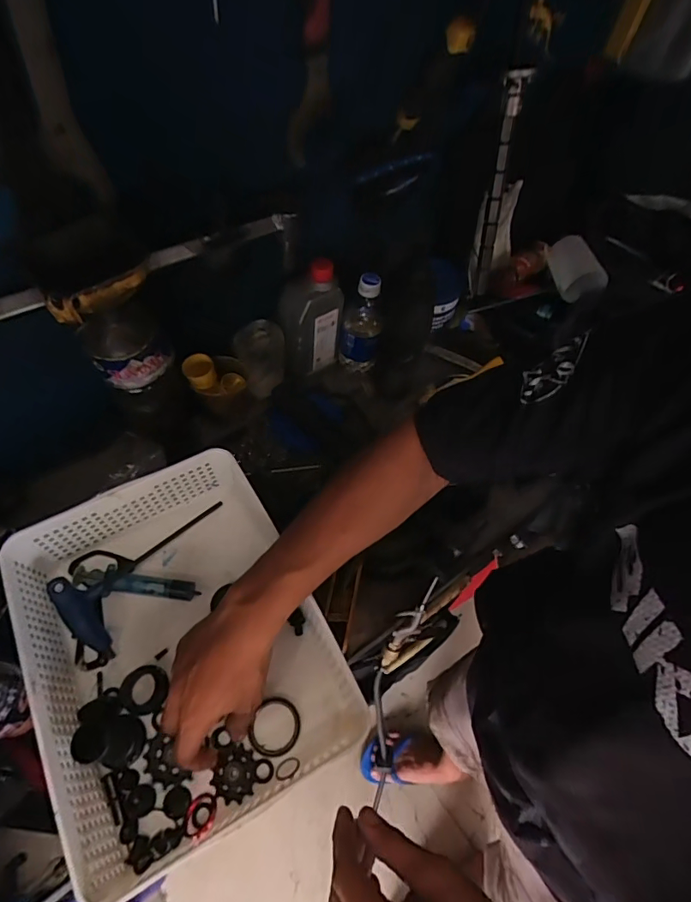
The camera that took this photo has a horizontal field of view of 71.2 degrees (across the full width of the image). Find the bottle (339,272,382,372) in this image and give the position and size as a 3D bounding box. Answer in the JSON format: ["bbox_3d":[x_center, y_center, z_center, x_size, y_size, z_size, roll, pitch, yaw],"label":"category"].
[{"bbox_3d":[0.024,-0.191,0.715,0.061,0.158,0.060,7,56,1],"label":"bottle"}]

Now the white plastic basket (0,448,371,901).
[{"bbox_3d":[-0.164,0.181,0.475,0.244,0.100,0.311,-25,59,-20],"label":"white plastic basket"}]

